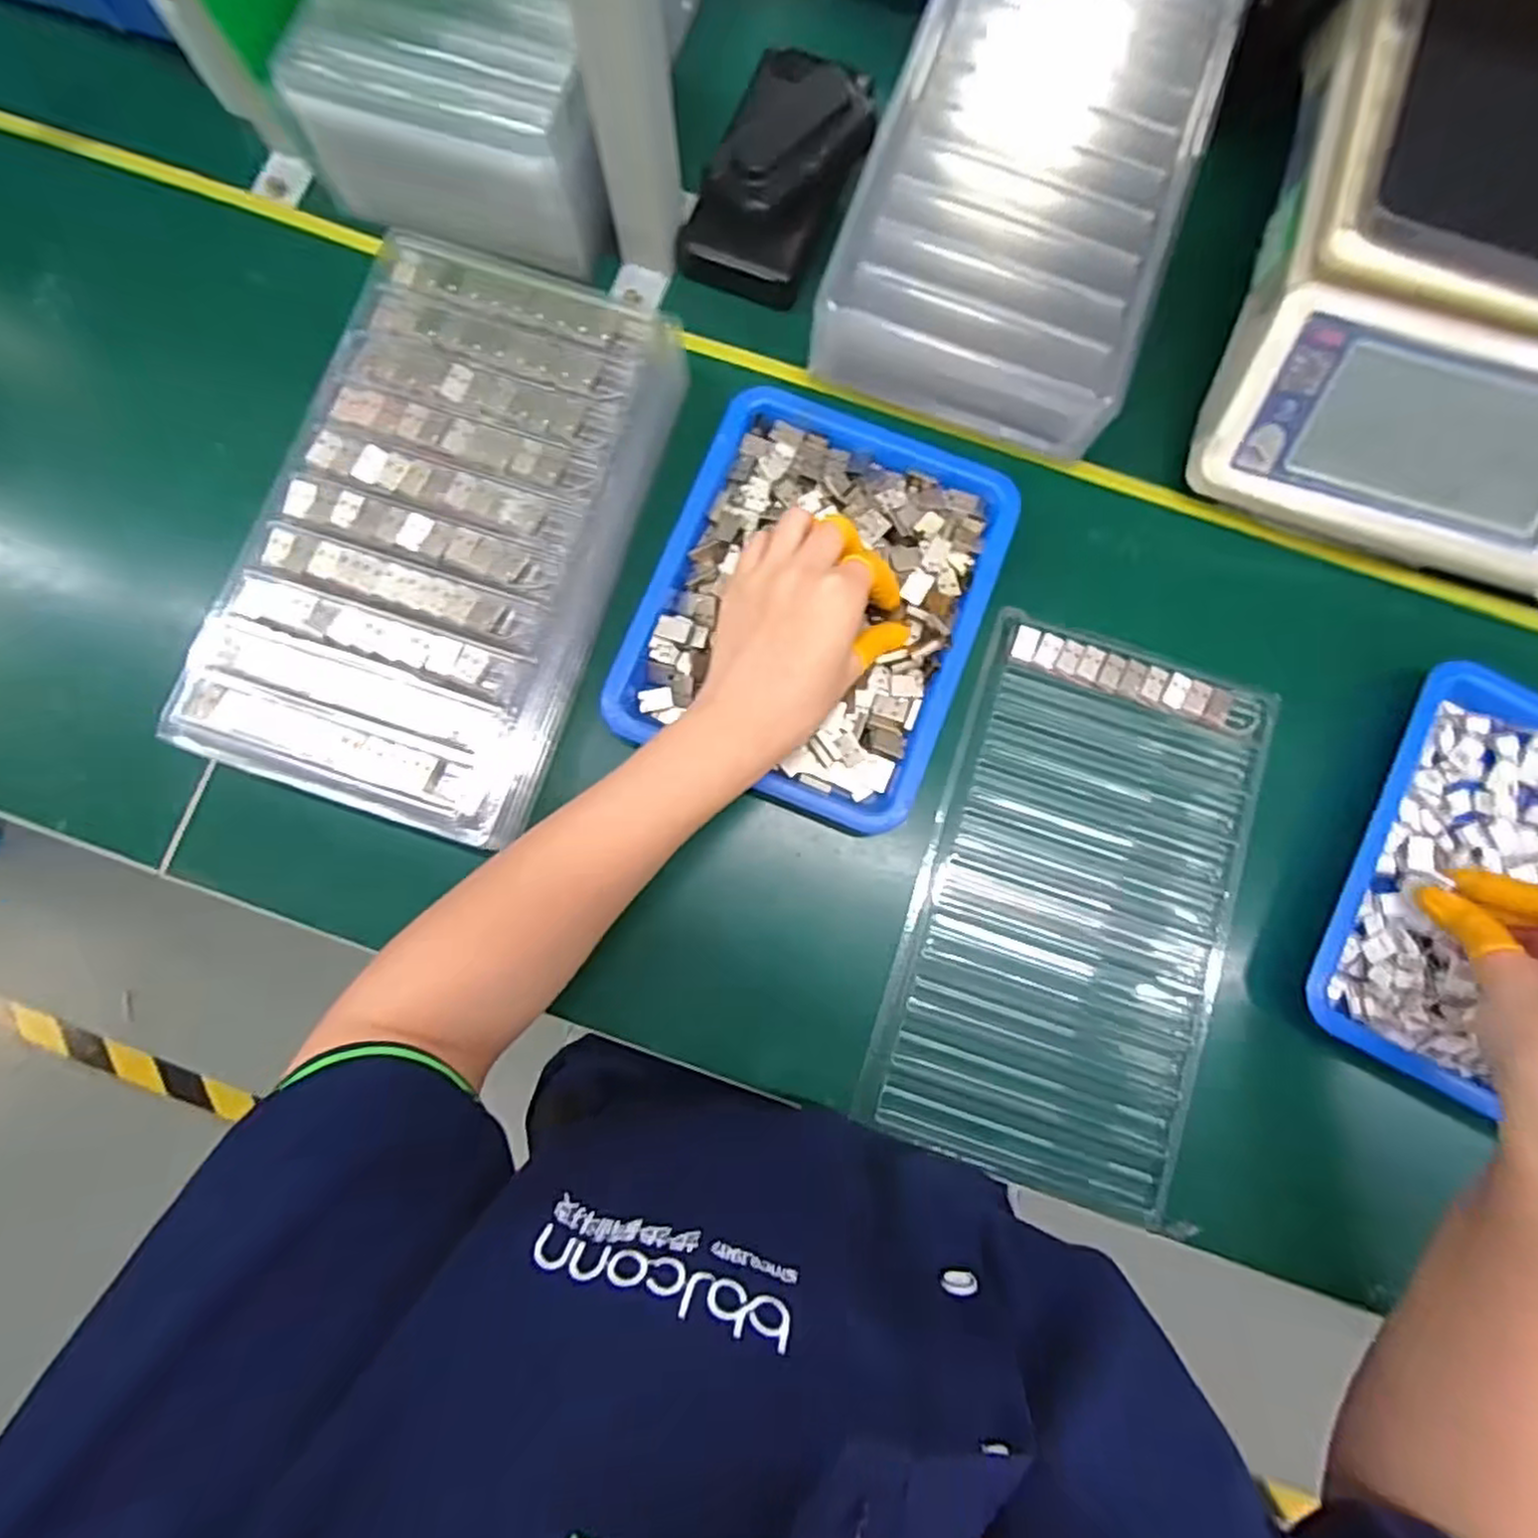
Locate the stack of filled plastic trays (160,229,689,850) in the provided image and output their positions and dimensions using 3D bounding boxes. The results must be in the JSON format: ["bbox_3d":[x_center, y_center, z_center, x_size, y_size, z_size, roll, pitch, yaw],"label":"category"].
[{"bbox_3d":[-0.170,-0.123,0.383,0.166,0.050,0.290,16,82,1],"label":"stack of filled plastic trays"}]

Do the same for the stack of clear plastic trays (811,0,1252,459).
[{"bbox_3d":[0.152,-0.347,0.422,0.172,0.057,0.299,19,82,2],"label":"stack of clear plastic trays"}]

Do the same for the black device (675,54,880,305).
[{"bbox_3d":[0.008,-0.365,0.434,0.082,0.045,0.149,26,82,3],"label":"black device"}]

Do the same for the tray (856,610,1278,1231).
[{"bbox_3d":[0.167,0.072,0.395,0.165,0.013,0.288,19,82,2],"label":"tray"}]

